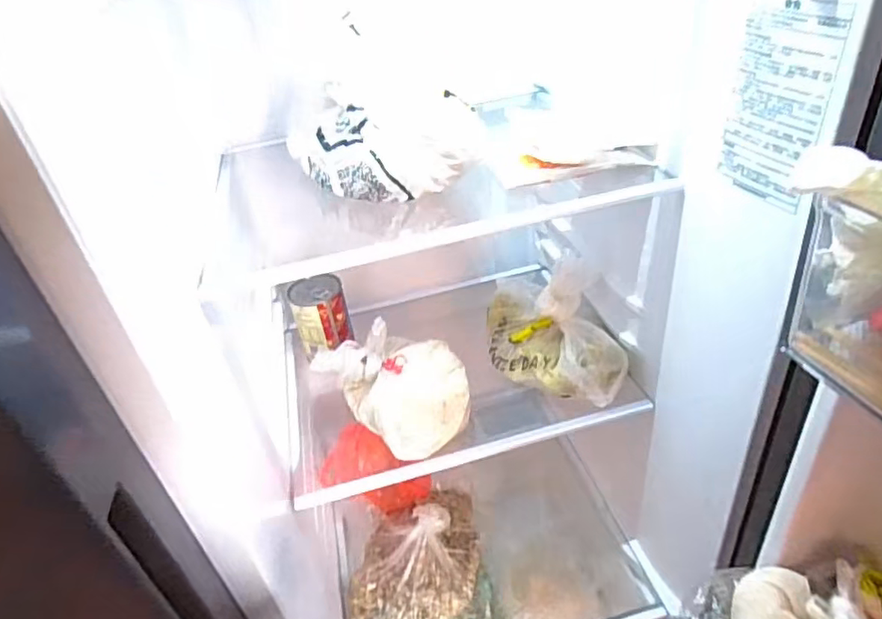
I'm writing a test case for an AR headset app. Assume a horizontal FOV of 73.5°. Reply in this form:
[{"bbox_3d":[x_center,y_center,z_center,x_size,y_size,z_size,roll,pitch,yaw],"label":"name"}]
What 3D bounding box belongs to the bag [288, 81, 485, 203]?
[{"bbox_3d":[-0.060,-0.176,0.604,0.195,0.073,0.132,-4,39,5],"label":"bag"}]

